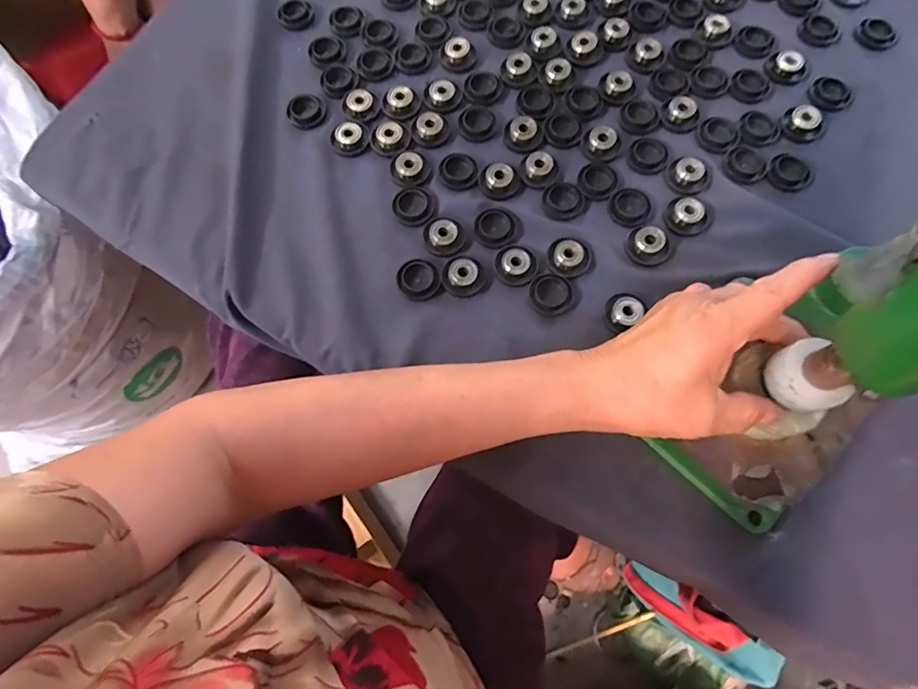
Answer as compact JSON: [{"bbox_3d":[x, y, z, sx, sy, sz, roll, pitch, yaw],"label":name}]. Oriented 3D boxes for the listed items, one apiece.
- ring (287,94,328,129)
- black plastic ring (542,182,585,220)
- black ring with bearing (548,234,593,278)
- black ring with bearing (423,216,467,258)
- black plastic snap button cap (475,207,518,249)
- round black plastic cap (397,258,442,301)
[{"bbox_3d":[-0.131,-0.201,0.435,0.032,0.005,0.035,0,72,1],"label":"ring"},{"bbox_3d":[0.084,-0.114,0.406,0.032,0.006,0.031,0,72,1],"label":"black plastic ring"},{"bbox_3d":[0.085,-0.067,0.387,0.032,0.013,0.032,0,72,1],"label":"black ring with bearing"},{"bbox_3d":[-0.013,-0.085,0.394,0.030,0.010,0.033,0,72,1],"label":"black ring with bearing"},{"bbox_3d":[0.030,-0.093,0.399,0.033,0.007,0.030,0,72,1],"label":"black plastic snap button cap"},{"bbox_3d":[-0.031,-0.050,0.385,0.034,0.007,0.029,42,77,13],"label":"round black plastic cap"}]

